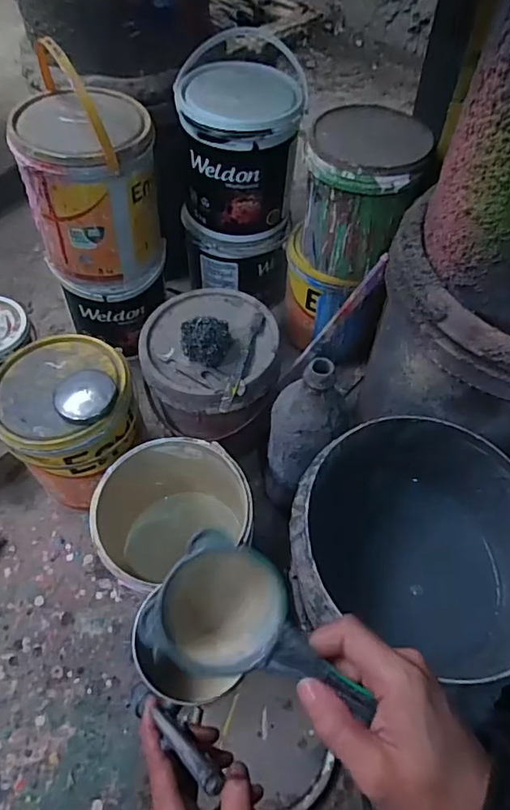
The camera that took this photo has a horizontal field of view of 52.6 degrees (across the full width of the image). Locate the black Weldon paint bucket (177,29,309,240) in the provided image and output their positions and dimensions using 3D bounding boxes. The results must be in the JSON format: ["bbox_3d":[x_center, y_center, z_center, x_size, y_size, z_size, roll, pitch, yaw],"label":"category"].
[{"bbox_3d":[-0.022,-0.380,0.773,0.170,0.174,0.166,0,58,0],"label":"black Weldon paint bucket"}]

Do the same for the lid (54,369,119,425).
[{"bbox_3d":[-0.212,-0.011,0.648,0.075,0.020,0.070,-6,58,-3],"label":"lid"}]

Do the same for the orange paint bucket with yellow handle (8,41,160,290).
[{"bbox_3d":[-0.222,-0.315,0.707,0.171,0.249,0.167,-4,58,-2],"label":"orange paint bucket with yellow handle"}]

